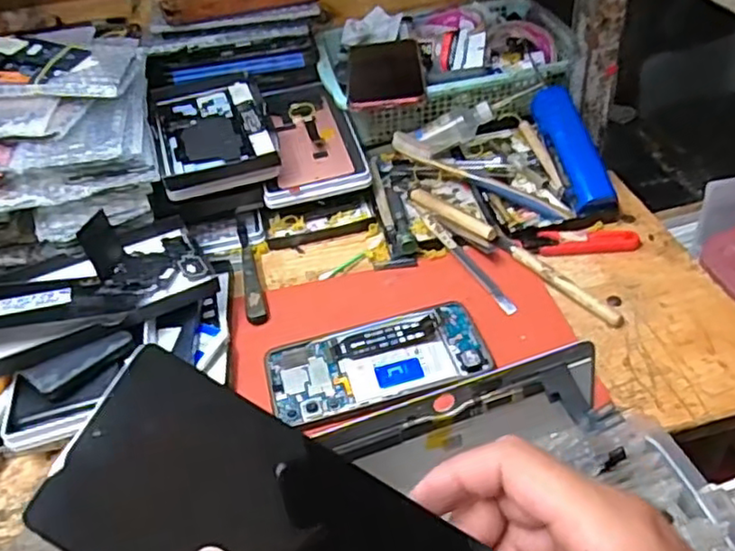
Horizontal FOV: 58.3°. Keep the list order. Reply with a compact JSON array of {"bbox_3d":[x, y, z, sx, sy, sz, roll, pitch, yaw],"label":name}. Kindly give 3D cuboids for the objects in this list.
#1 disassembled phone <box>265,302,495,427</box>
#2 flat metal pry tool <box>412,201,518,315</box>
[{"bbox_3d":[0.007,0.063,0.489,0.159,0.007,0.074,-13,43,-7],"label":"disassembled phone"},{"bbox_3d":[0.078,-0.022,0.568,0.011,0.010,0.157,-23,45,-17],"label":"flat metal pry tool"}]

